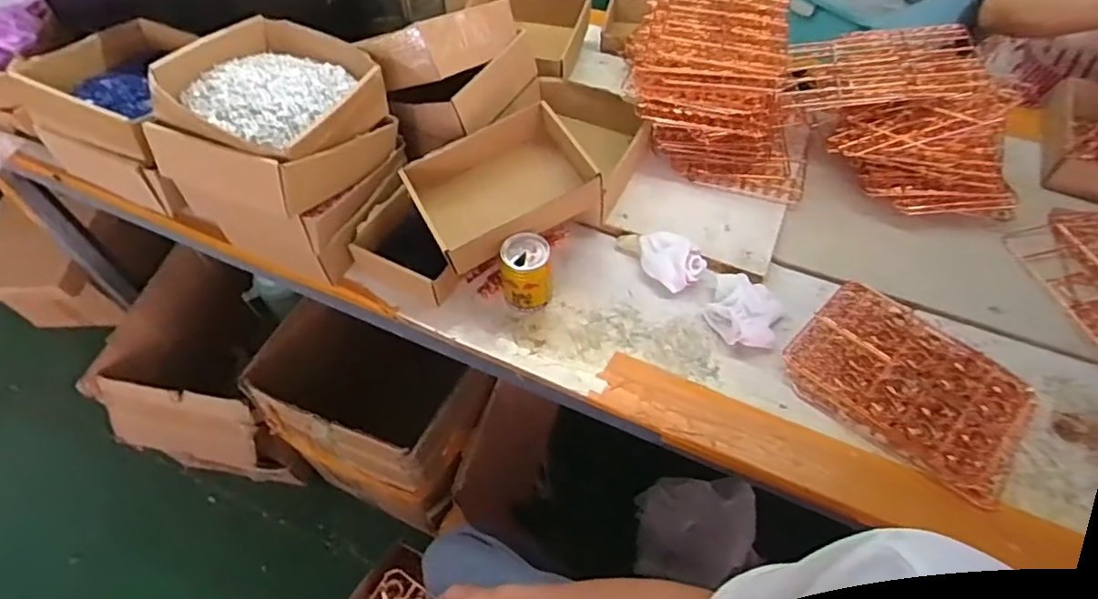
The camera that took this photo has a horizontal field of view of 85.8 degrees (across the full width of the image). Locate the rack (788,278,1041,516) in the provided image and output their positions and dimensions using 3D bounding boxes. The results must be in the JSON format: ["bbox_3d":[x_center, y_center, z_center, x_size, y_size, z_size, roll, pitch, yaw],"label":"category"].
[{"bbox_3d":[0.426,0.096,0.702,0.250,0.034,0.184,35,62,22],"label":"rack"}]

